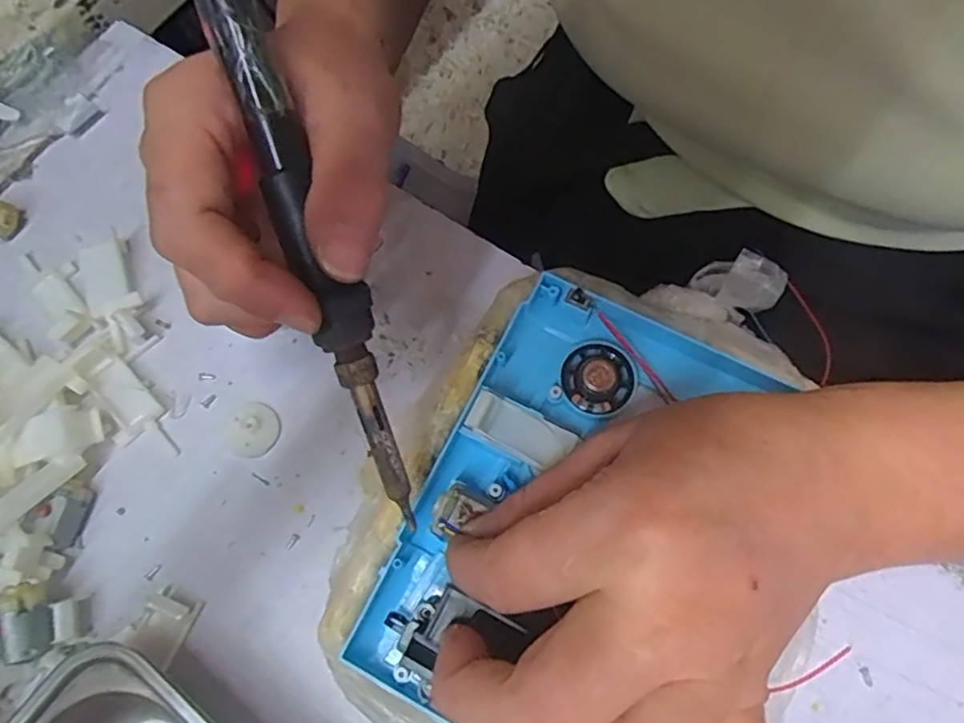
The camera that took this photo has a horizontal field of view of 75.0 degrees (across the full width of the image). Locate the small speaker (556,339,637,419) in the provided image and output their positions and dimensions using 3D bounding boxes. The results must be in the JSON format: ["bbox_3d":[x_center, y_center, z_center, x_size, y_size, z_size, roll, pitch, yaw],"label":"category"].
[{"bbox_3d":[0.046,0.006,0.247,0.028,0.008,0.030,0,71,0],"label":"small speaker"}]

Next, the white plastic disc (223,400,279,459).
[{"bbox_3d":[-0.102,0.030,0.276,0.024,0.006,0.024,0,71,0],"label":"white plastic disc"}]

